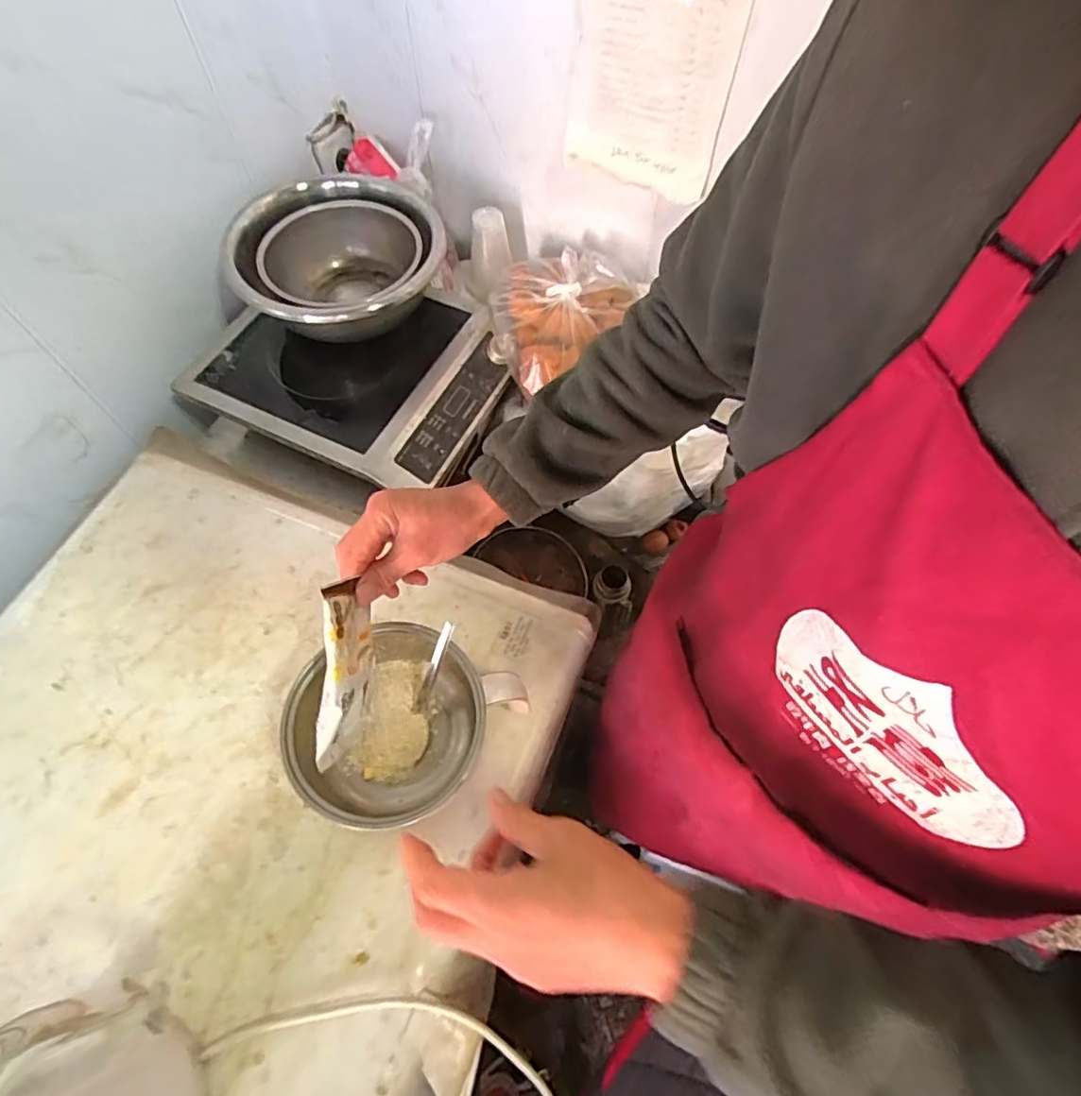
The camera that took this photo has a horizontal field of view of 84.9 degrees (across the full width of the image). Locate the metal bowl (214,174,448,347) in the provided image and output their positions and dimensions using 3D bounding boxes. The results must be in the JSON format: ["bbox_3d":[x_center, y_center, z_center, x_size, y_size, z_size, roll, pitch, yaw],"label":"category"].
[{"bbox_3d":[-0.288,-0.413,0.898,0.293,0.139,0.293,0,63,-1],"label":"metal bowl"}]

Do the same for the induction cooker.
[{"bbox_3d":[-0.280,-0.270,0.910,0.420,0.082,0.338,22,65,10],"label":"induction cooker"}]

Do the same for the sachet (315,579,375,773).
[{"bbox_3d":[-0.155,0.099,0.469,0.024,0.054,0.142,6,93,3],"label":"sachet"}]

